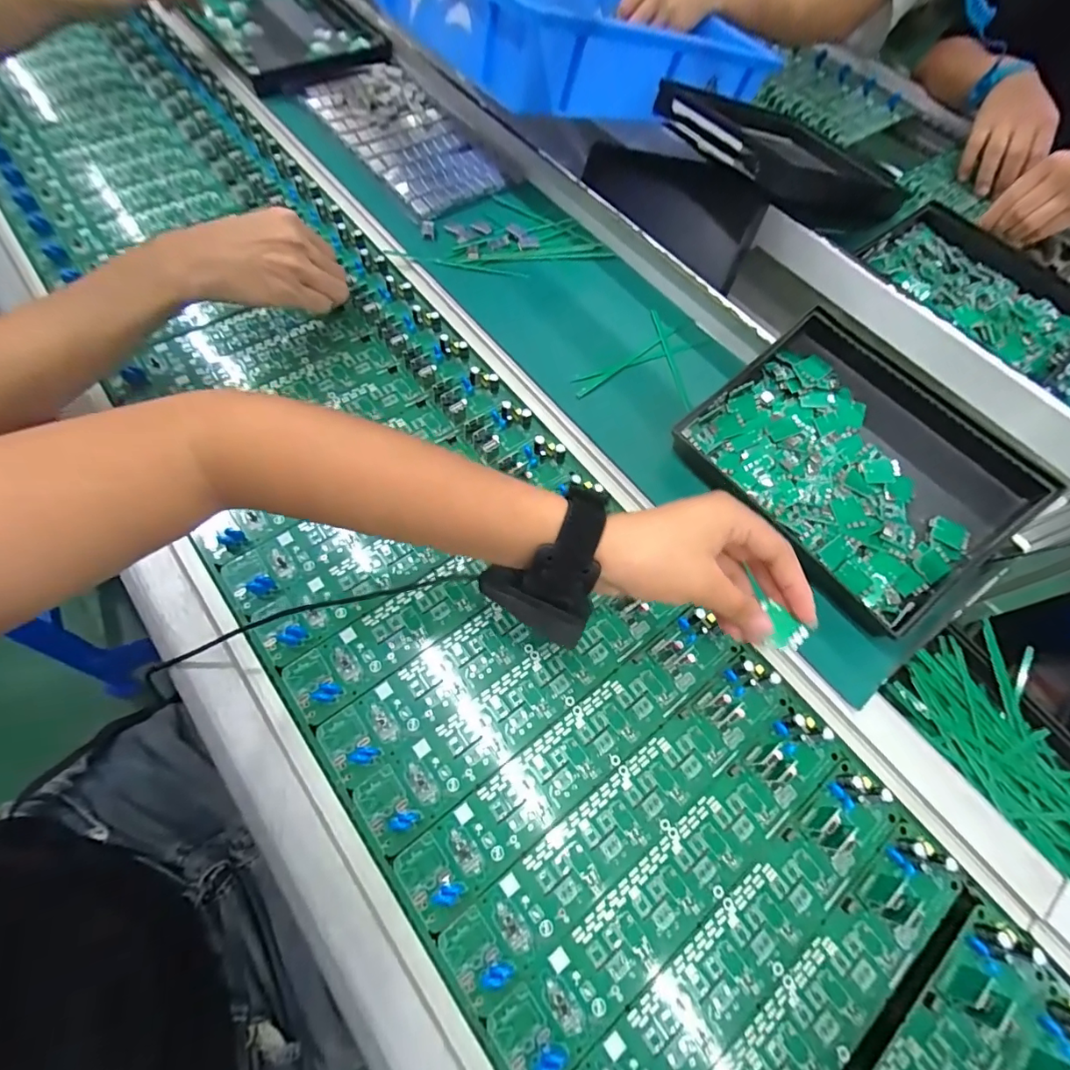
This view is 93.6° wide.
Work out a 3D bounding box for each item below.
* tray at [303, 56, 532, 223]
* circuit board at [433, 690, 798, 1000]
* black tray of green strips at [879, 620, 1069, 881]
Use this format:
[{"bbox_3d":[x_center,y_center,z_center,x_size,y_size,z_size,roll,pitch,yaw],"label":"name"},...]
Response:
[{"bbox_3d":[-0.157,-0.478,0.595,0.133,0.018,0.297,-35,72,-17],"label":"tray"},{"bbox_3d":[0.063,0.179,0.327,0.271,0.015,0.048,-35,72,-17],"label":"circuit board"},{"bbox_3d":[0.446,0.211,0.442,0.146,0.038,0.278,-30,69,-18],"label":"black tray of green strips"}]

